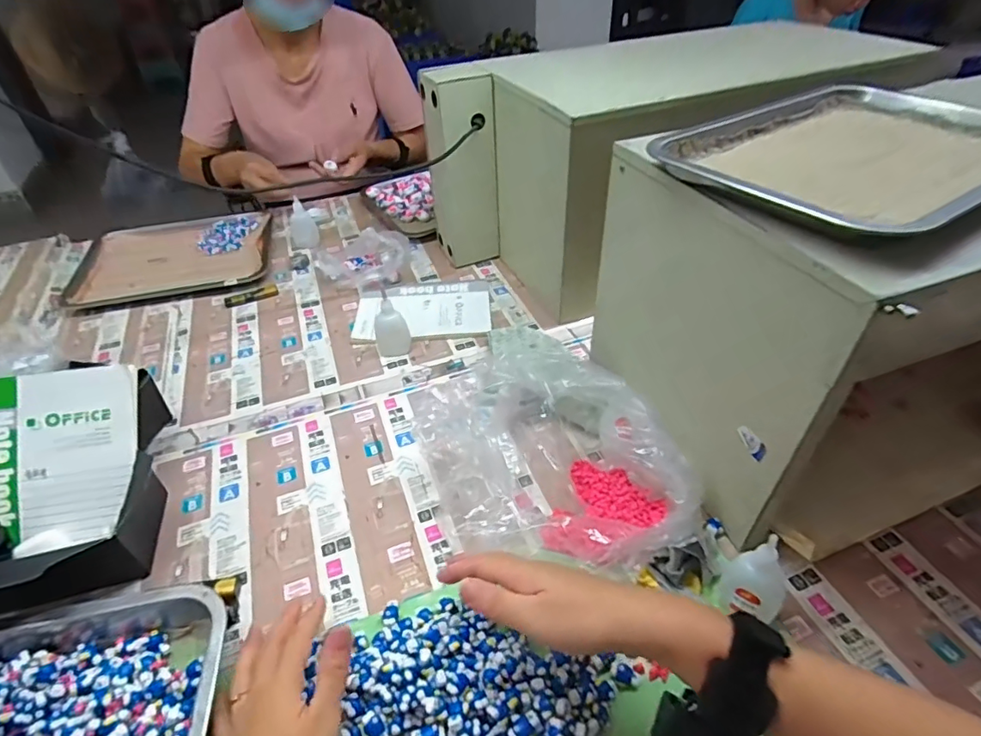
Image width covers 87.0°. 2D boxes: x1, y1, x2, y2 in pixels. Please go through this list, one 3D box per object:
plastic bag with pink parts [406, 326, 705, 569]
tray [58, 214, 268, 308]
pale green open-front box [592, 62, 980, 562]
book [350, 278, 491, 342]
[{"bbox_3d":[0.063,0.093,0.493,0.208,0.094,0.231,-28,46,-25],"label":"plastic bag with pink parts"},{"bbox_3d":[-0.552,-0.207,0.910,0.309,0.022,0.260,-12,44,-9],"label":"tray"},{"bbox_3d":[0.430,-0.077,0.507,0.525,0.275,0.290,-13,44,-10],"label":"pale green open-front box"},{"bbox_3d":[-0.099,-0.086,0.760,0.194,0.014,0.132,-3,43,0],"label":"book"}]

